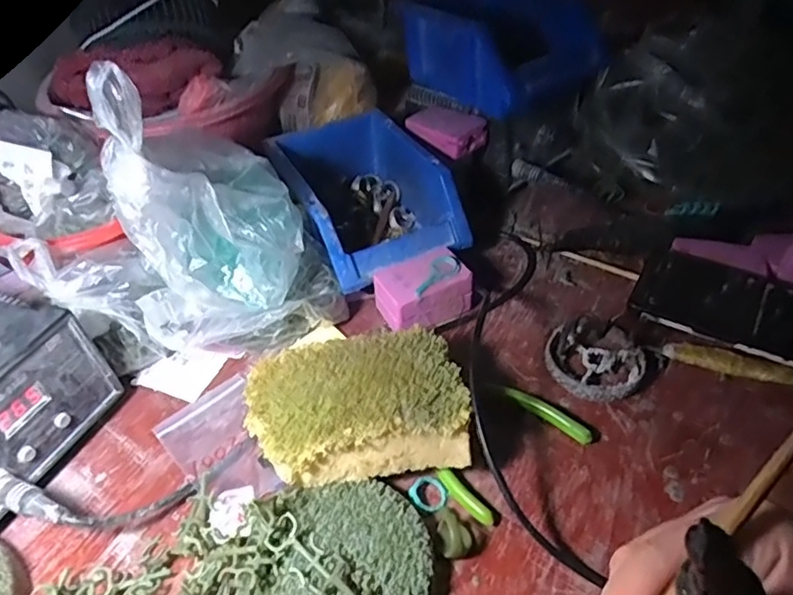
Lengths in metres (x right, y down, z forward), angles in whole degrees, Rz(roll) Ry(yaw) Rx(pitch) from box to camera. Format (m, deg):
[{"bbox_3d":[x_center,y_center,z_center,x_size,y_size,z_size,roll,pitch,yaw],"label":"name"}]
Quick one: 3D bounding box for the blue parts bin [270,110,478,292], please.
[{"bbox_3d":[-0.040,-0.100,0.562,0.122,0.079,0.227,-21,44,-17],"label":"blue parts bin"}]

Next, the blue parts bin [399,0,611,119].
[{"bbox_3d":[0.102,-0.242,0.585,0.135,0.080,0.164,-28,49,-24],"label":"blue parts bin"}]

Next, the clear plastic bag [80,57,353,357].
[{"bbox_3d":[-0.128,-0.069,0.437,0.126,0.187,0.132,-20,44,-17],"label":"clear plastic bag"}]

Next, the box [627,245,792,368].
[{"bbox_3d":[0.262,0.010,0.455,0.149,0.029,0.094,19,47,24],"label":"box"}]

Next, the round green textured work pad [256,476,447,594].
[{"bbox_3d":[-0.024,0.150,0.329,0.093,0.030,0.100,-3,42,2],"label":"round green textured work pad"}]

